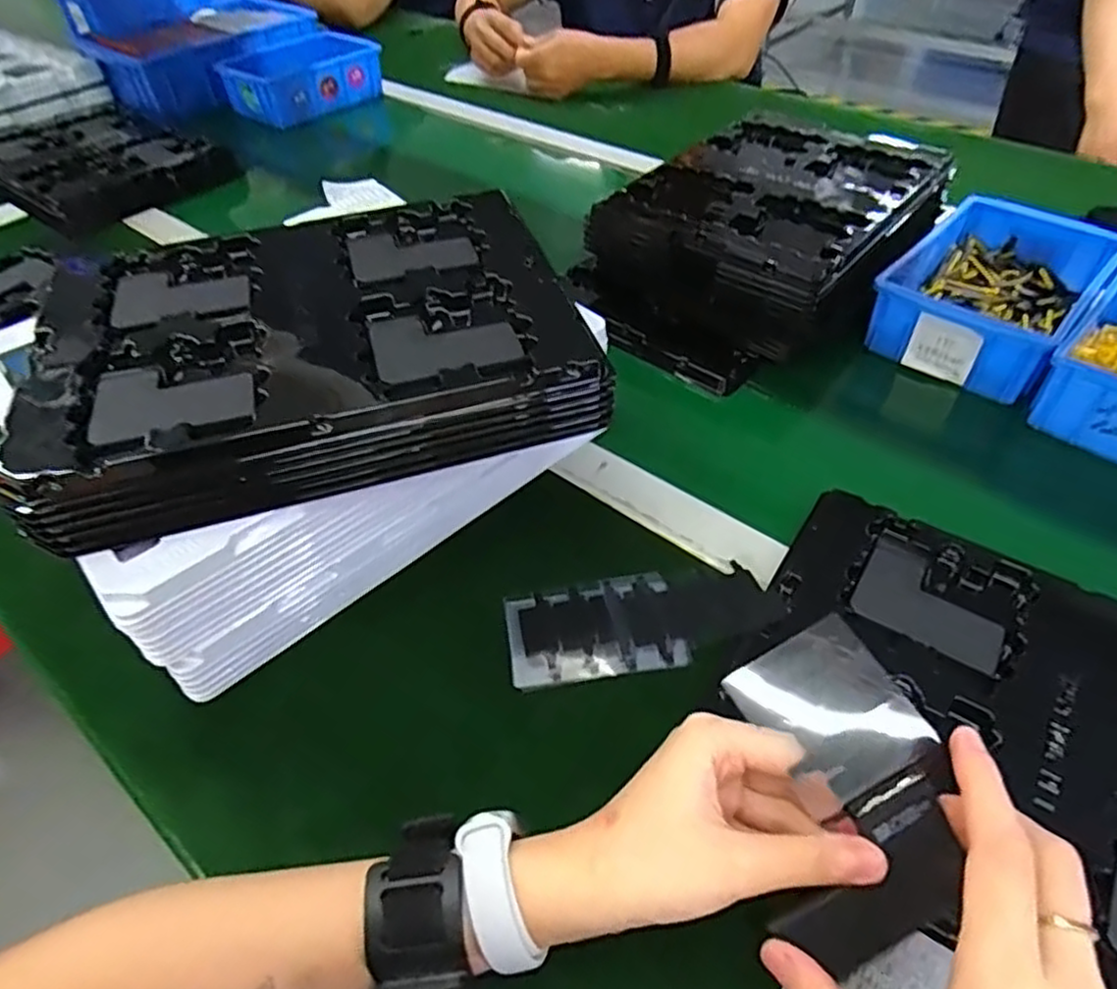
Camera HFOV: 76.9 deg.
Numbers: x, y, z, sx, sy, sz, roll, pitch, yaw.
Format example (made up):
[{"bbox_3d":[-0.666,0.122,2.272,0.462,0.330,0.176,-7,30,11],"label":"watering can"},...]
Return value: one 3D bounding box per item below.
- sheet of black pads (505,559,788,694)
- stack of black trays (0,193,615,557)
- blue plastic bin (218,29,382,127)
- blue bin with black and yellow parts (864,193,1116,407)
[{"bbox_3d":[0.049,0.075,0.414,0.156,0.011,0.061,-6,48,-4],"label":"sheet of black pads"},{"bbox_3d":[-0.148,-0.095,0.425,0.301,0.051,0.230,-14,49,-11],"label":"stack of black trays"},{"bbox_3d":[-0.380,-0.623,1.059,0.219,0.064,0.123,-33,55,-25],"label":"blue plastic bin"},{"bbox_3d":[0.372,-0.176,0.597,0.139,0.060,0.215,34,57,29],"label":"blue bin with black and yellow parts"}]

